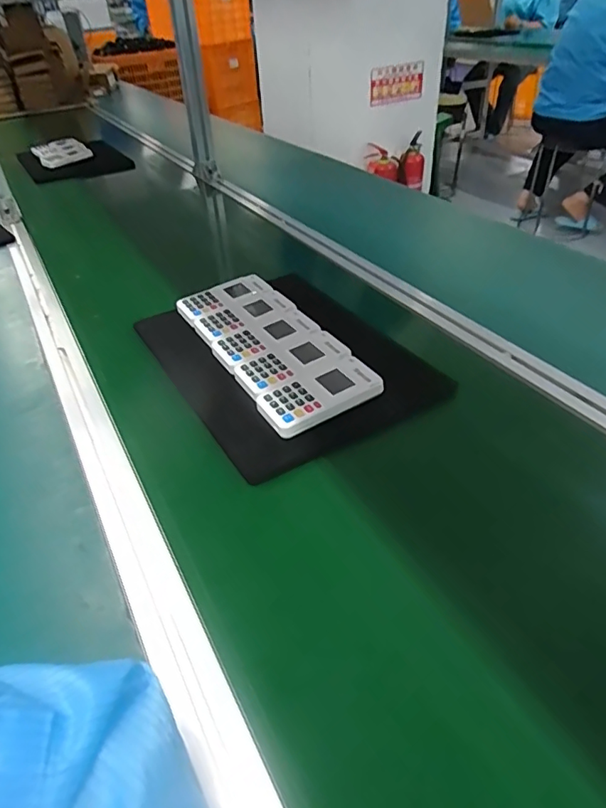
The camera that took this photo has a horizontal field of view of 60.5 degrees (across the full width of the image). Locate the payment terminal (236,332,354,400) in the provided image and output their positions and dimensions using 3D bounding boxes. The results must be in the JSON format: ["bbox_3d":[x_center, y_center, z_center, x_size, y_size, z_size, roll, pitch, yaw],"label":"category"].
[{"bbox_3d":[-0.012,-0.046,0.576,0.122,0.015,0.065,-21,43,-20],"label":"payment terminal"}]

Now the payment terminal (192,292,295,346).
[{"bbox_3d":[-0.076,-0.113,0.662,0.121,0.014,0.067,-21,43,-20],"label":"payment terminal"}]

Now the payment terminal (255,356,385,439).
[{"bbox_3d":[0.016,-0.011,0.533,0.121,0.021,0.059,-23,43,-22],"label":"payment terminal"}]

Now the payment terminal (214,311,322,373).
[{"bbox_3d":[-0.045,-0.079,0.618,0.120,0.018,0.070,-20,42,-19],"label":"payment terminal"}]

